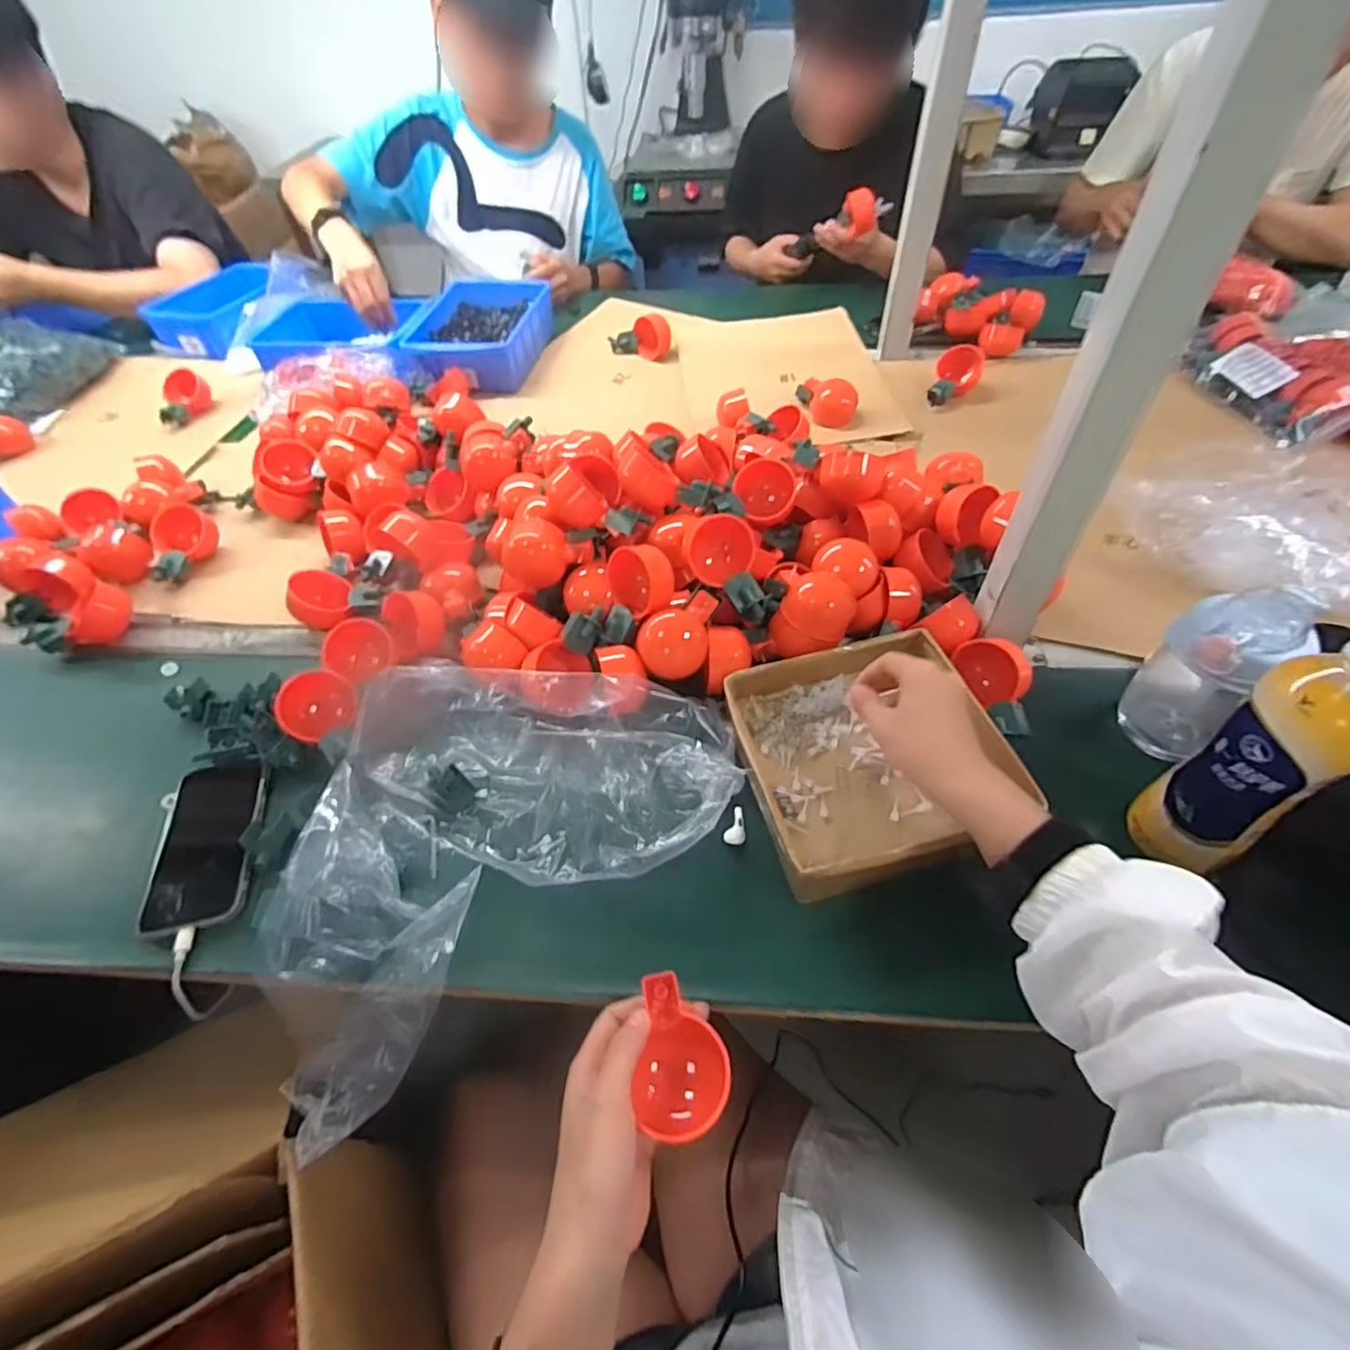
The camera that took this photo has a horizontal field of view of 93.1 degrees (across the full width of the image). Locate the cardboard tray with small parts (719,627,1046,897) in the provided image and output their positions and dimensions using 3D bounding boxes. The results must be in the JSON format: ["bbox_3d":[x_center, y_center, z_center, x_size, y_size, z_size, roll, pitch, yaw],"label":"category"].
[{"bbox_3d":[0.165,0.063,0.518,0.216,0.048,0.203,-11,51,-6],"label":"cardboard tray with small parts"}]

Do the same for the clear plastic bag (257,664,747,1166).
[{"bbox_3d":[-0.164,0.107,0.522,0.403,0.137,0.267,-30,55,-20],"label":"clear plastic bag"}]

